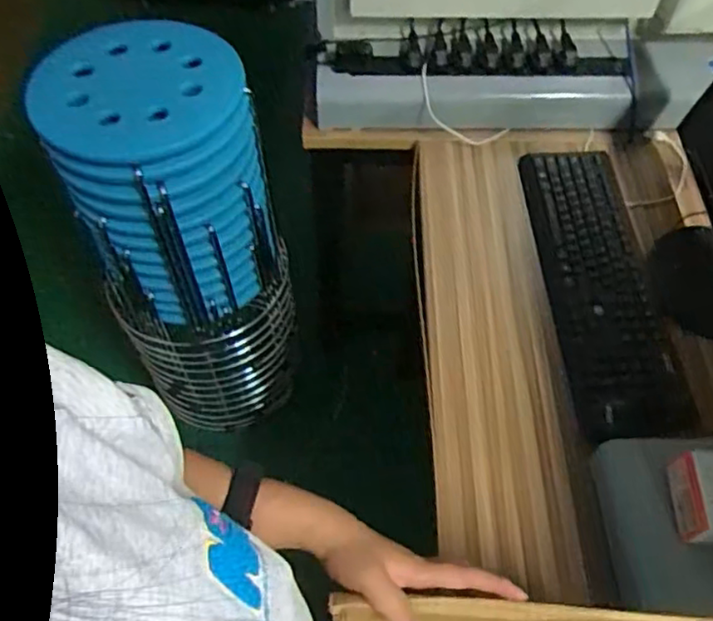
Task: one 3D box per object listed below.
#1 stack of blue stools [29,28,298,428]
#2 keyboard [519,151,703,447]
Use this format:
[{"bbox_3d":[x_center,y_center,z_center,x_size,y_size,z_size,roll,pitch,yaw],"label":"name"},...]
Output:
[{"bbox_3d":[-0.317,-0.103,1.311,0.340,0.820,0.305,-10,58,-8],"label":"stack of blue stools"},{"bbox_3d":[0.339,-0.043,0.900,0.139,0.033,0.490,-4,55,6],"label":"keyboard"}]

